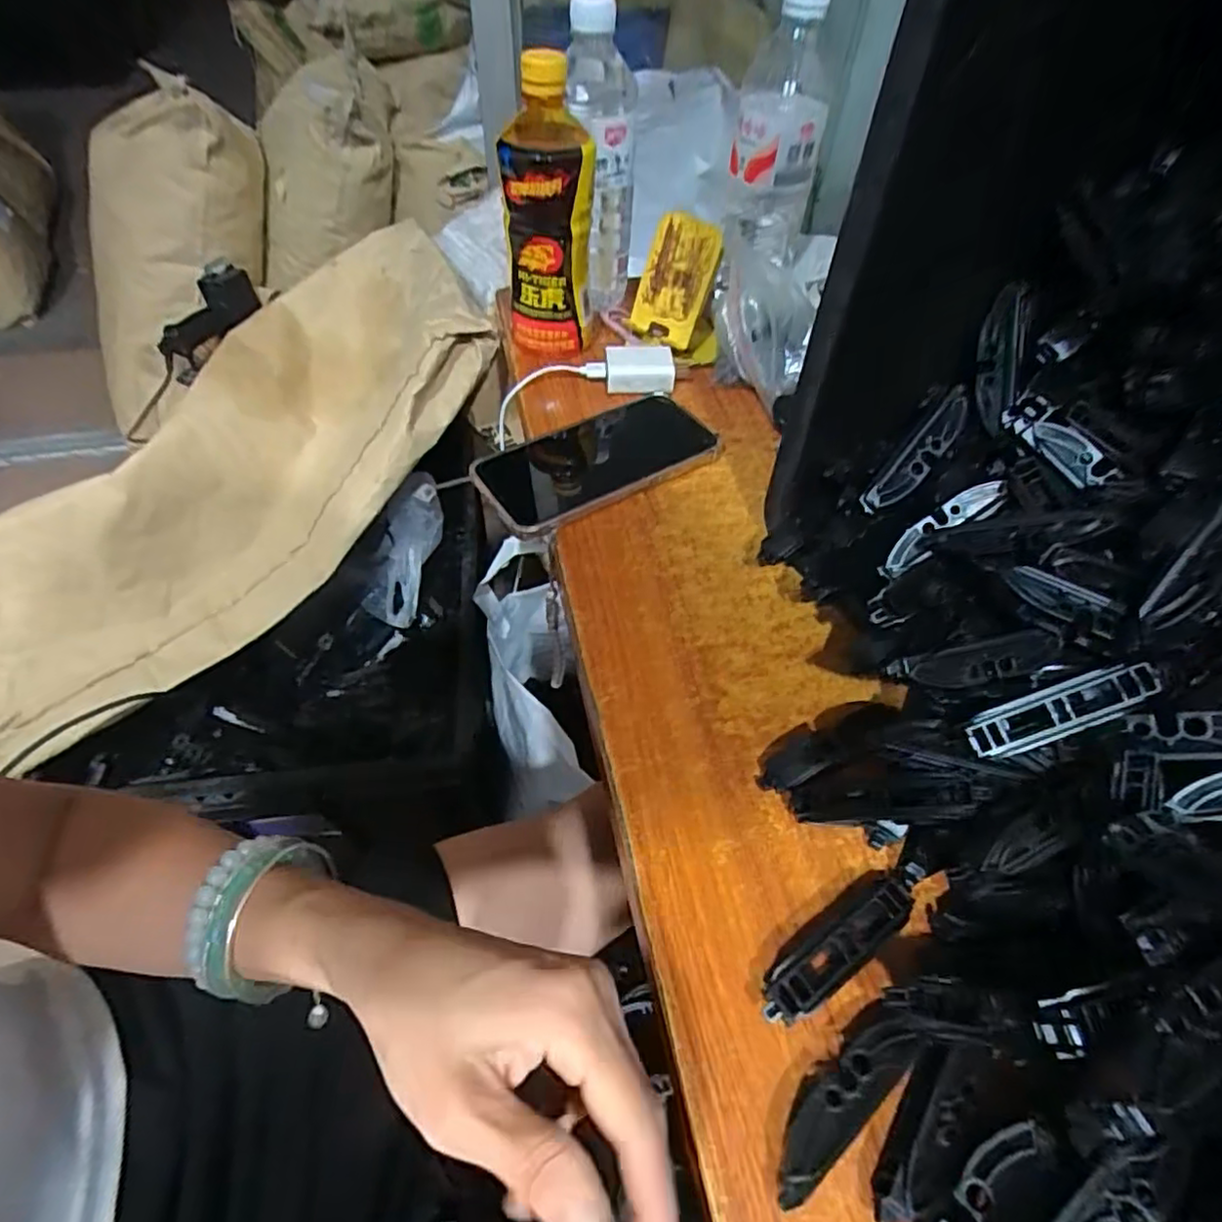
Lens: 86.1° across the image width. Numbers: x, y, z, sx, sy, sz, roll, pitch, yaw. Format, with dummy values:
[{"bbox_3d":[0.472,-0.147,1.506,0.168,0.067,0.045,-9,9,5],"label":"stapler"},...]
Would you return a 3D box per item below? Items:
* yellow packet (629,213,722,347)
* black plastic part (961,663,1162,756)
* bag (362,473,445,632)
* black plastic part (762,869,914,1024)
[{"bbox_3d":[0.050,-0.264,0.528,0.060,0.094,0.019,38,39,18],"label":"yellow packet"},{"bbox_3d":[0.183,0.041,0.267,0.073,0.012,0.018,-24,51,8],"label":"black plastic part"},{"bbox_3d":[-0.256,-0.081,0.819,0.071,0.040,0.212,5,71,10],"label":"bag"},{"bbox_3d":[0.093,0.136,0.267,0.080,0.018,0.022,-30,58,-24],"label":"black plastic part"}]

